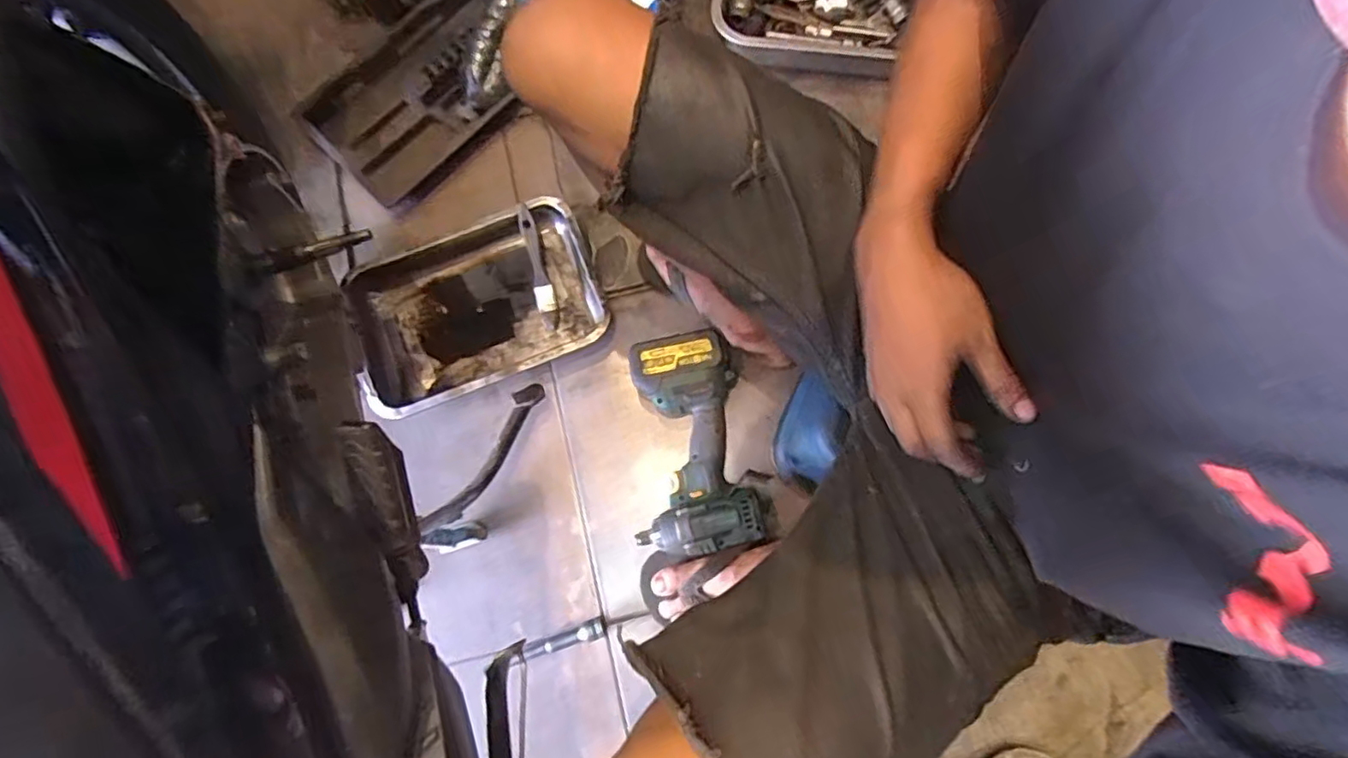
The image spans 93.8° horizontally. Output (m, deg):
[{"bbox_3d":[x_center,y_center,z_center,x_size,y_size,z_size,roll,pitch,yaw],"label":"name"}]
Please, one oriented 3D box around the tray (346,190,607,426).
[{"bbox_3d":[-0.257,-0.092,0.834,0.316,0.059,0.218,-22,77,-4],"label":"tray"}]

